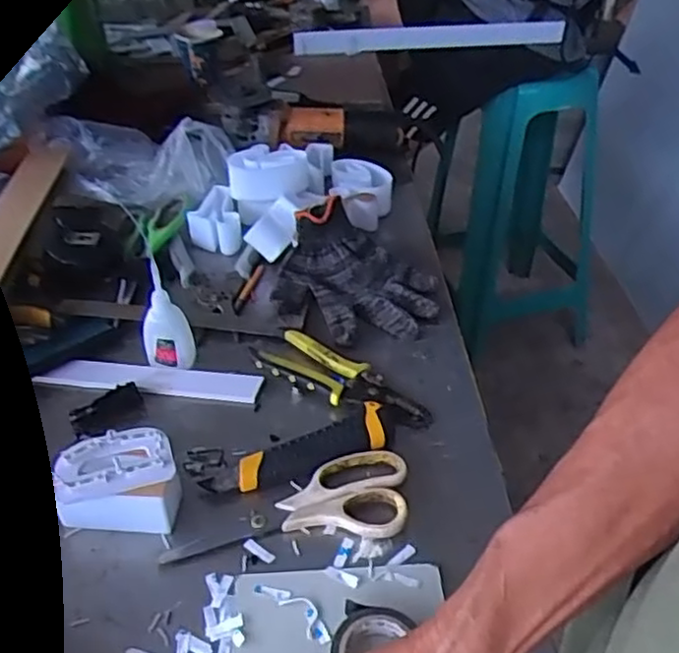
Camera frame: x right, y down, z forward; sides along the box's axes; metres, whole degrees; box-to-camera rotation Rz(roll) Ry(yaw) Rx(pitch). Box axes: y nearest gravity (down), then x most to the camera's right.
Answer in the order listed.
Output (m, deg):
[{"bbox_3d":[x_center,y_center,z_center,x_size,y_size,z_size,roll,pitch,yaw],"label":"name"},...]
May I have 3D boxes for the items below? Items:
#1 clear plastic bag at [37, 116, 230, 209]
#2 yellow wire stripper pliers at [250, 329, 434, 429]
[{"bbox_3d":[-0.273,-0.227,0.912,0.251,0.067,0.161,5,39,9],"label":"clear plastic bag"},{"bbox_3d":[0.004,0.047,0.628,0.164,0.022,0.059,21,44,26],"label":"yellow wire stripper pliers"}]

